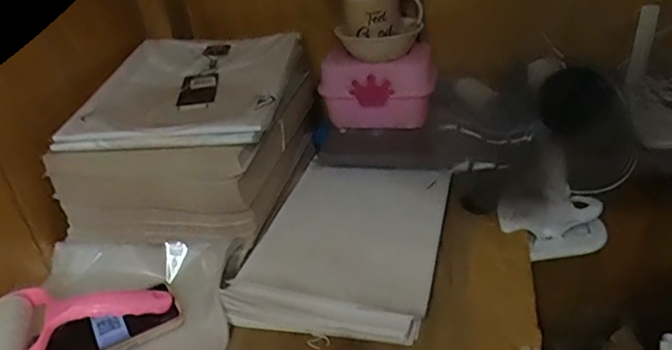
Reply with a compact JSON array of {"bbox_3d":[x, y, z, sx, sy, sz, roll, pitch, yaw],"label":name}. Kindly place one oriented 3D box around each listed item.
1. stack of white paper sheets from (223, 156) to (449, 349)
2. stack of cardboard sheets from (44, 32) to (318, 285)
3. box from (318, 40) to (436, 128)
[{"bbox_3d":[0.019,0.080,0.716,0.221,0.035,0.301,3,31,17],"label":"stack of white paper sheets"},{"bbox_3d":[-0.192,-0.062,0.812,0.269,0.172,0.331,2,30,13],"label":"stack of cardboard sheets"},{"bbox_3d":[0.065,-0.141,0.881,0.174,0.105,0.092,1,30,12],"label":"box"}]

